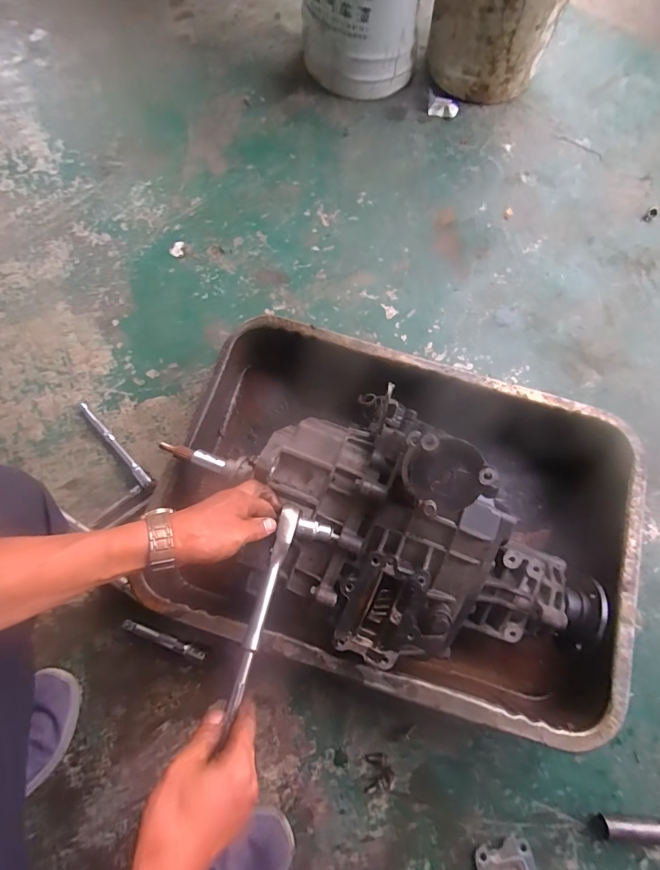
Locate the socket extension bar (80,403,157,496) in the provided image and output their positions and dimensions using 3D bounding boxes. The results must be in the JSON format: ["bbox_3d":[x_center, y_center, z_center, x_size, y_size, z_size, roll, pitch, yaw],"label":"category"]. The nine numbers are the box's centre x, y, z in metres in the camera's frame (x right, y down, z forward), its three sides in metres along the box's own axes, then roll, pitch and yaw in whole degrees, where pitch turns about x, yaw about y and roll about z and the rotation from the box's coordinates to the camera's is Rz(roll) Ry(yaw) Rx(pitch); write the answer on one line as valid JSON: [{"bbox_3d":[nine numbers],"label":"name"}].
[{"bbox_3d":[-0.338,0.019,0.676,0.021,0.027,0.204,-41,78,-12],"label":"socket extension bar"}]

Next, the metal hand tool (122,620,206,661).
[{"bbox_3d":[-0.233,0.287,0.593,0.125,0.017,0.012,20,73,5],"label":"metal hand tool"}]

